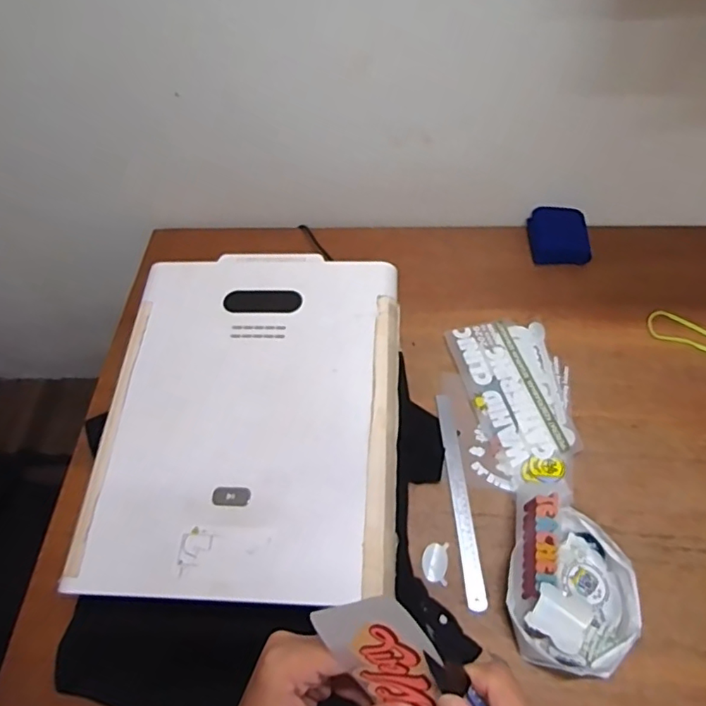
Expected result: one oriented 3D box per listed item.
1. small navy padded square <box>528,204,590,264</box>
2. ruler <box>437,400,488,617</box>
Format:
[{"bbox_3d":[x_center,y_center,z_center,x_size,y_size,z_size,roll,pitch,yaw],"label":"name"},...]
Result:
[{"bbox_3d":[0.409,-0.233,1.069,0.110,0.041,0.118,2,59,5],"label":"small navy padded square"},{"bbox_3d":[0.165,0.218,0.835,0.026,0.004,0.329,-3,60,-1],"label":"ruler"}]

